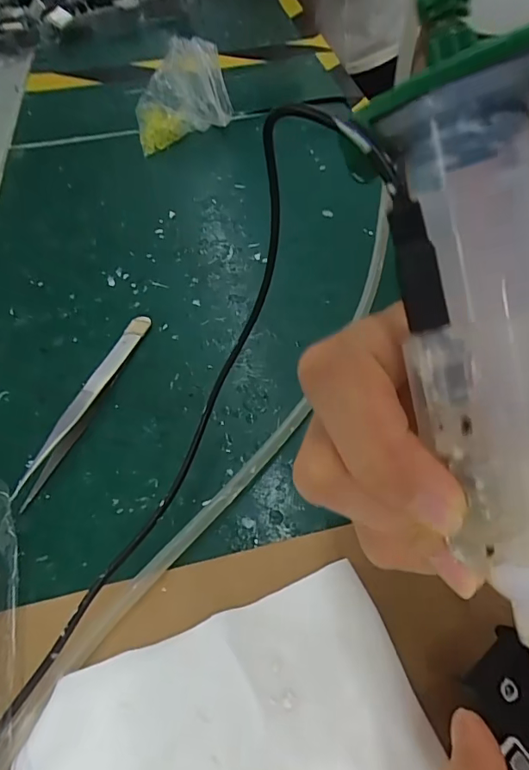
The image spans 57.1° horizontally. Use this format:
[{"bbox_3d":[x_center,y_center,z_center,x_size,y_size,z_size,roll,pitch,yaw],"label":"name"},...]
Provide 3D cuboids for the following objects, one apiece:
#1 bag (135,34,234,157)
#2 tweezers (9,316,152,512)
[{"bbox_3d":[-0.067,-0.224,0.377,0.077,0.055,0.048,-20,54,-12],"label":"bag"},{"bbox_3d":[-0.085,0.005,0.236,0.010,0.012,0.113,13,55,13],"label":"tweezers"}]

